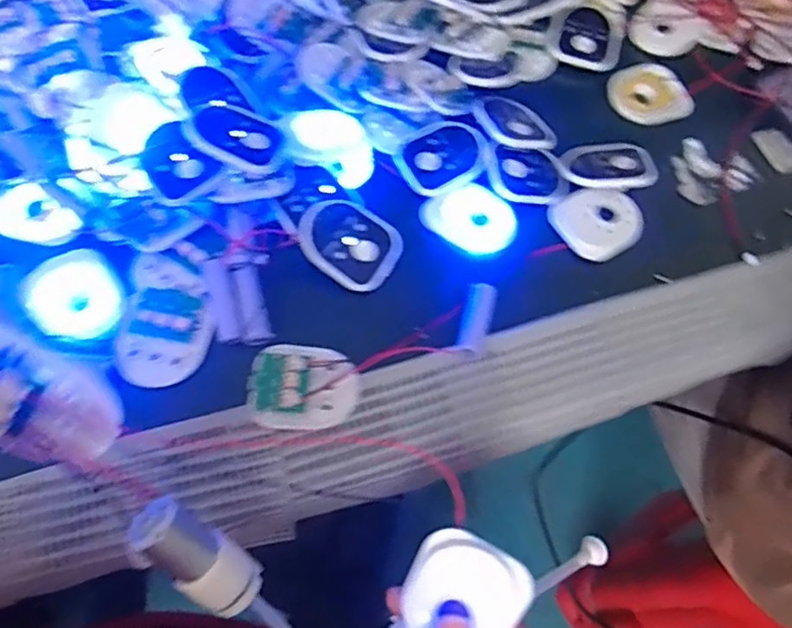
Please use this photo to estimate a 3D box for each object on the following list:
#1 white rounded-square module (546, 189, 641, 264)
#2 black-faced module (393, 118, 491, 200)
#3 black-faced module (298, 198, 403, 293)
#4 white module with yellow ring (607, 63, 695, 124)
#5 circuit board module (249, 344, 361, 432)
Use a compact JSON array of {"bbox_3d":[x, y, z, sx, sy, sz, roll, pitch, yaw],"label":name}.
[{"bbox_3d":[0.136,-0.062,0.431,0.057,0.008,0.050,-27,68,-16],"label":"white rounded-square module"},{"bbox_3d":[0.032,-0.108,0.434,0.060,0.011,0.051,-26,67,-16],"label":"black-faced module"},{"bbox_3d":[-0.029,-0.044,0.401,0.063,0.009,0.051,33,68,-7],"label":"black-faced module"},{"bbox_3d":[0.194,-0.169,0.490,0.062,0.010,0.050,-10,64,-9],"label":"white module with yellow ring"},{"bbox_3d":[-0.051,0.040,0.357,0.060,0.014,0.047,0,63,-4],"label":"circuit board module"}]

